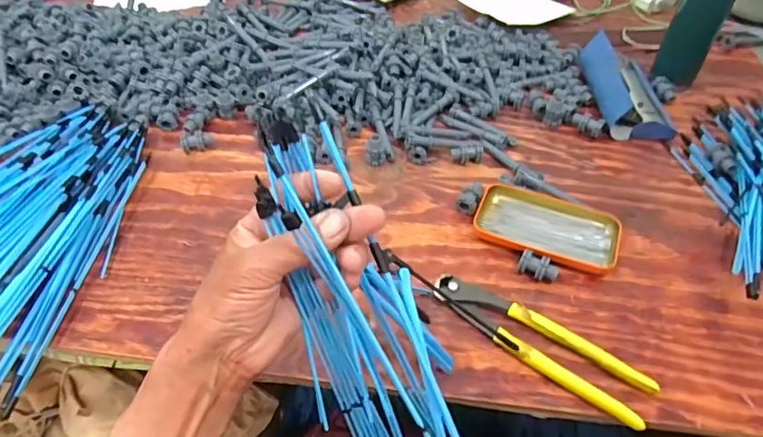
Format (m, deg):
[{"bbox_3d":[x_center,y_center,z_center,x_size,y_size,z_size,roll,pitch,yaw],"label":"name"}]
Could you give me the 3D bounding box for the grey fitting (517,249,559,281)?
[{"bbox_3d":[0.155,0.049,0.504,0.038,0.021,0.017,19,51,17],"label":"grey fitting"}]

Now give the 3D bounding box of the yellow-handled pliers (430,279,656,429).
[{"bbox_3d":[0.137,0.109,0.455,0.199,0.014,0.049,27,54,22],"label":"yellow-handled pliers"}]

